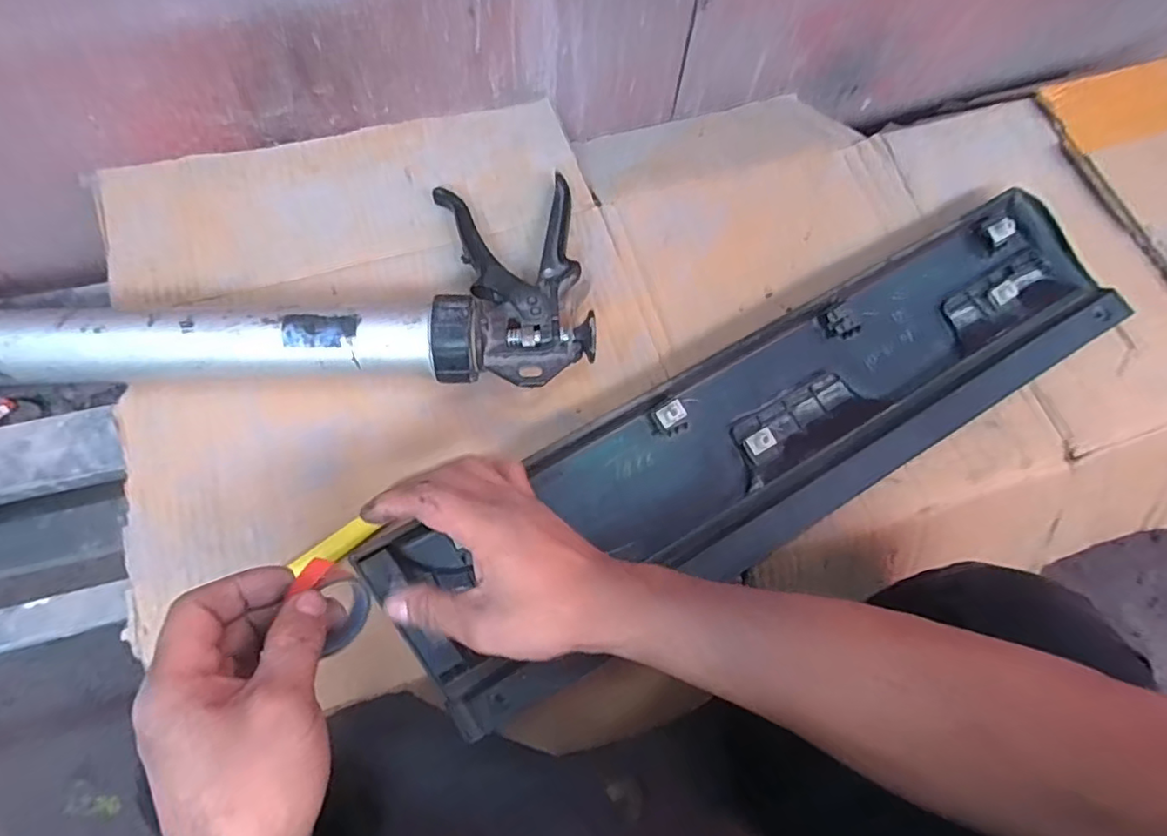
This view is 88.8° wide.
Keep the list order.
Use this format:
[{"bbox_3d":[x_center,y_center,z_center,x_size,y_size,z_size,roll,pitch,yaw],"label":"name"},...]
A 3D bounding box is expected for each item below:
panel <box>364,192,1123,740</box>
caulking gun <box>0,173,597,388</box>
[{"bbox_3d":[0.149,0.010,0.449,0.599,0.033,0.145,-29,73,-11],"label":"panel"},{"bbox_3d":[-0.253,-0.091,0.450,0.508,0.058,0.191,-7,70,-5],"label":"caulking gun"}]

